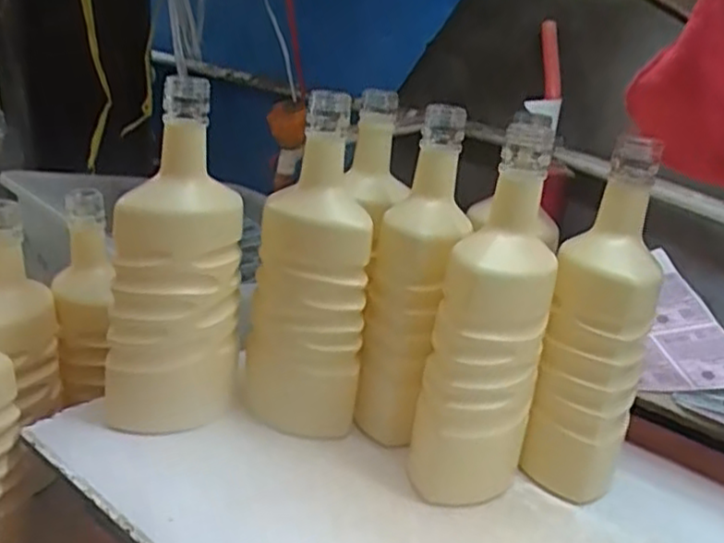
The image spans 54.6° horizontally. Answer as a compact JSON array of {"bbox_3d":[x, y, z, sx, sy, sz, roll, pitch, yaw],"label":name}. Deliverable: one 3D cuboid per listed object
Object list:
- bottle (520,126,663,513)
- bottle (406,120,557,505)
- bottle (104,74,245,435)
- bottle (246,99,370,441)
[{"bbox_3d":[0.164,0.044,0.488,0.067,0.243,0.067,15,20,24],"label":"bottle"},{"bbox_3d":[0.084,0.038,0.468,0.075,0.244,0.068,11,20,9],"label":"bottle"},{"bbox_3d":[-0.133,0.007,0.494,0.065,0.222,0.082,14,20,22],"label":"bottle"},{"bbox_3d":[-0.041,-0.002,0.535,0.087,0.237,0.099,5,18,-5],"label":"bottle"}]

